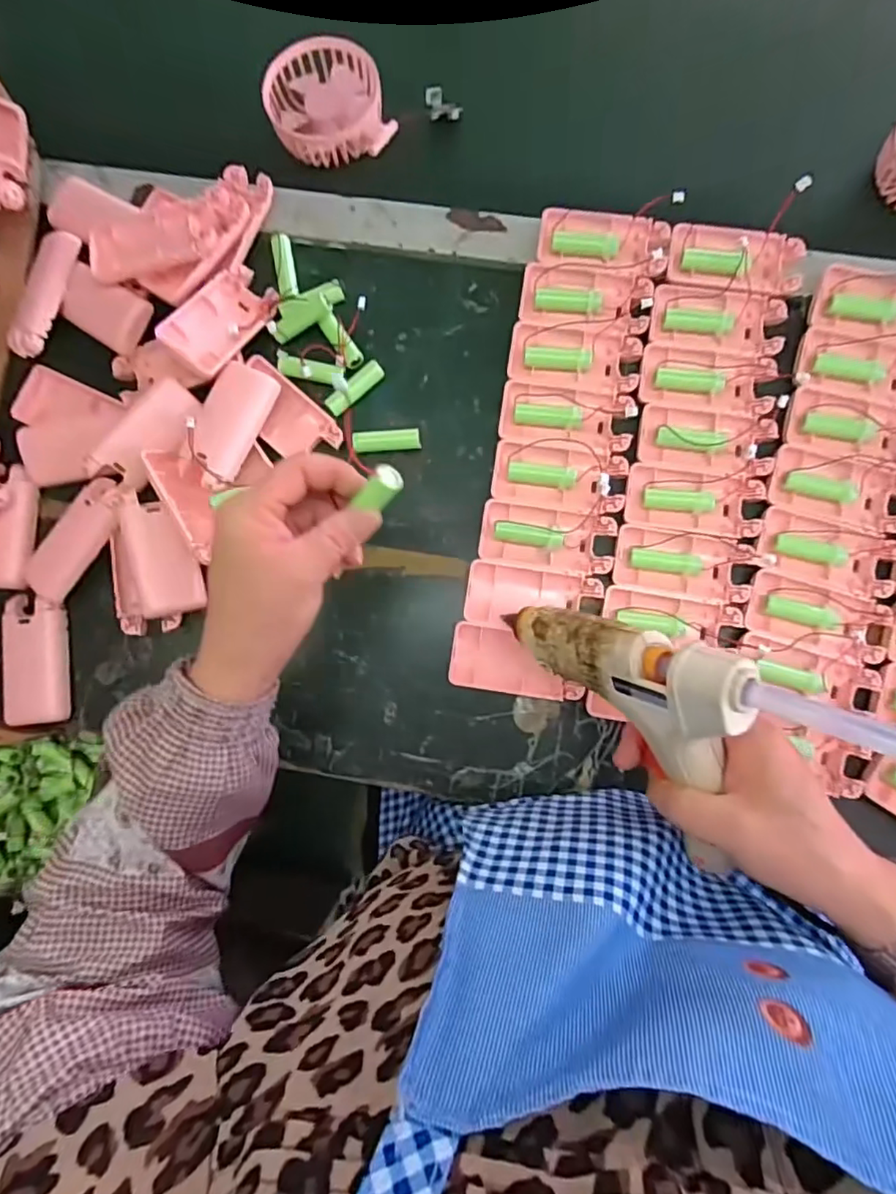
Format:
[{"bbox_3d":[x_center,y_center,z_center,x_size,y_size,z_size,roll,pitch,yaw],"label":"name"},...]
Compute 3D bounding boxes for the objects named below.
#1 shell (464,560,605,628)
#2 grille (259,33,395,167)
[{"bbox_3d":[0.060,0.002,0.411,0.092,0.017,0.045,8,86,4],"label":"shell"},{"bbox_3d":[-0.096,-0.389,0.447,0.087,0.017,0.109,-18,85,1],"label":"grille"}]

